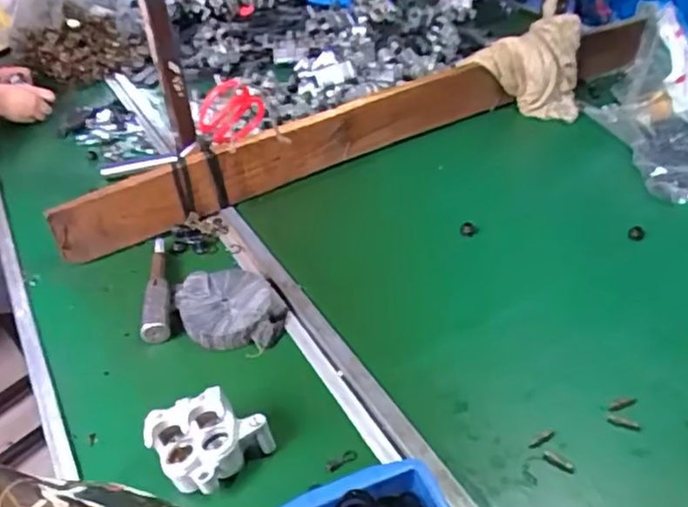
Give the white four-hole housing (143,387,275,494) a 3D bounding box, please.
[{"bbox_3d":[-0.119,0.177,0.575,0.103,0.085,0.068,-21,42,-17],"label":"white four-hole housing"}]

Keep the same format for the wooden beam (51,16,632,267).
[{"bbox_3d":[-0.007,-0.166,0.940,0.823,0.110,0.042,-23,42,-19],"label":"wooden beam"}]

